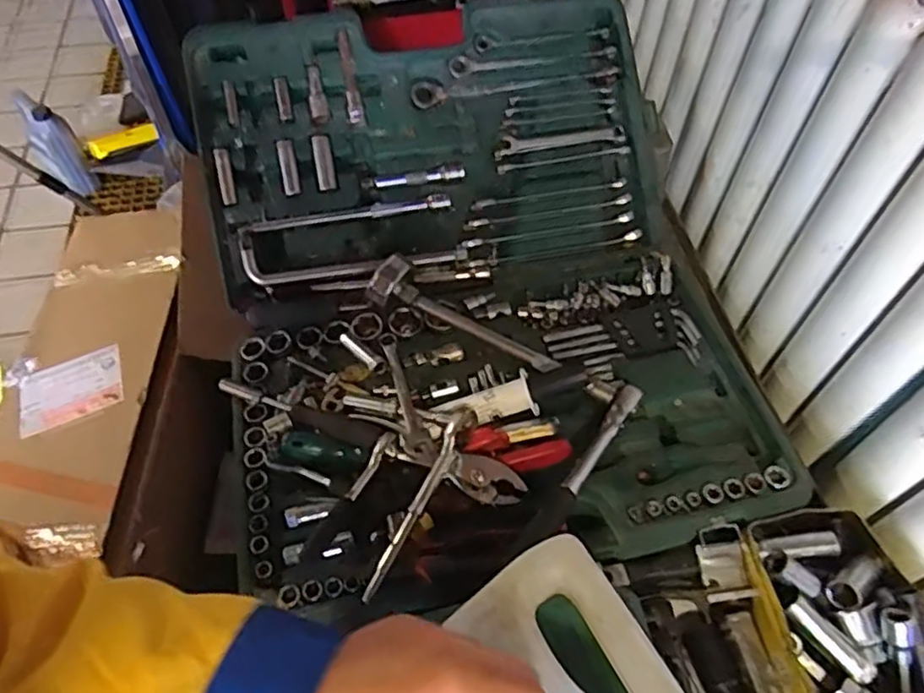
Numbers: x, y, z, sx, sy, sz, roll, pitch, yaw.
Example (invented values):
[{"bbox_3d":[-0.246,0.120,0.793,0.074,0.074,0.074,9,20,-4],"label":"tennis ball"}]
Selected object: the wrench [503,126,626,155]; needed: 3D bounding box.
[{"bbox_3d":[0.128,-0.259,0.837,0.152,0.009,0.021,-8,87,-7],"label":"wrench"}]

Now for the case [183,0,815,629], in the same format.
[{"bbox_3d":[0.015,-0.094,0.719,0.558,0.175,0.638,-12,56,-10],"label":"case"}]

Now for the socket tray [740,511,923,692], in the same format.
[{"bbox_3d":[0.332,0.260,0.538,0.135,0.070,0.262,-3,55,-4],"label":"socket tray"}]

